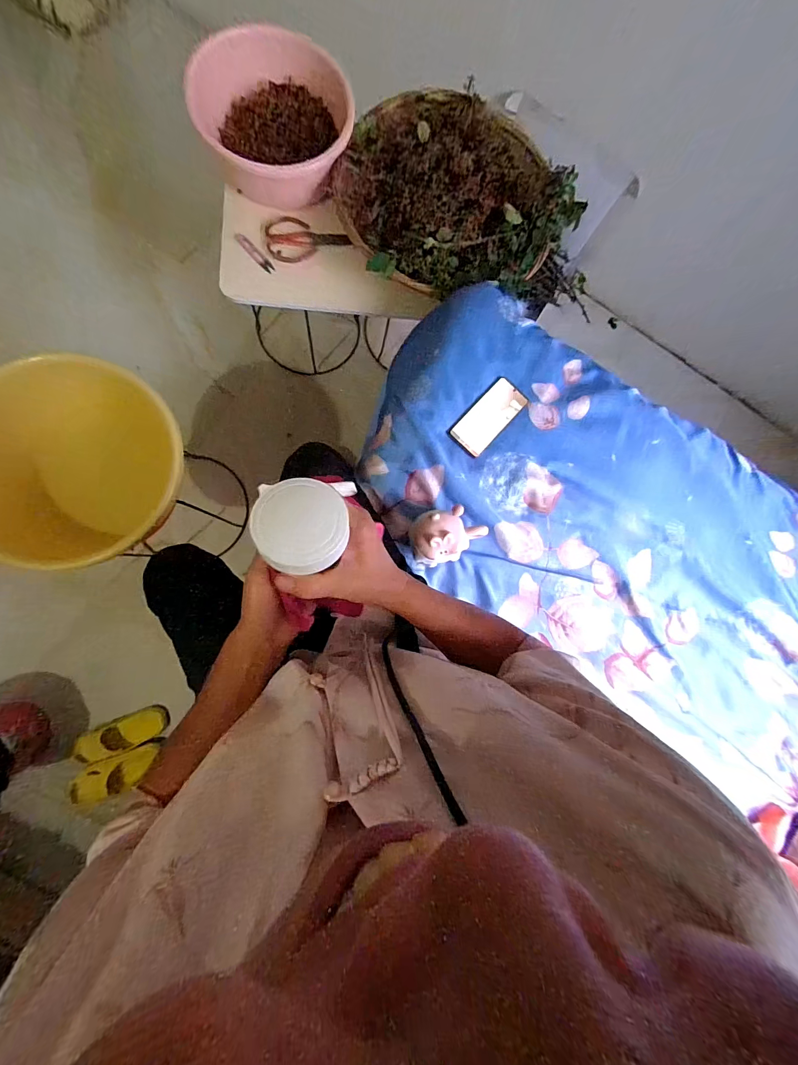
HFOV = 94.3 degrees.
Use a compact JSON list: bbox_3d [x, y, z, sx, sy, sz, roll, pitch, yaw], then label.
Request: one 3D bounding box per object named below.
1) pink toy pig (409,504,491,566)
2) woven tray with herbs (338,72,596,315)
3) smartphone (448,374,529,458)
[{"bbox_3d":[0.085,0.005,0.645,0.137,0.090,0.095,-15,87,-9],"label":"pink toy pig"},{"bbox_3d":[0.135,-0.712,0.798,0.524,0.092,0.409,4,85,-8],"label":"woven tray with herbs"},{"bbox_3d":[0.174,-0.225,0.716,0.077,0.007,0.160,44,81,-3],"label":"smartphone"}]

